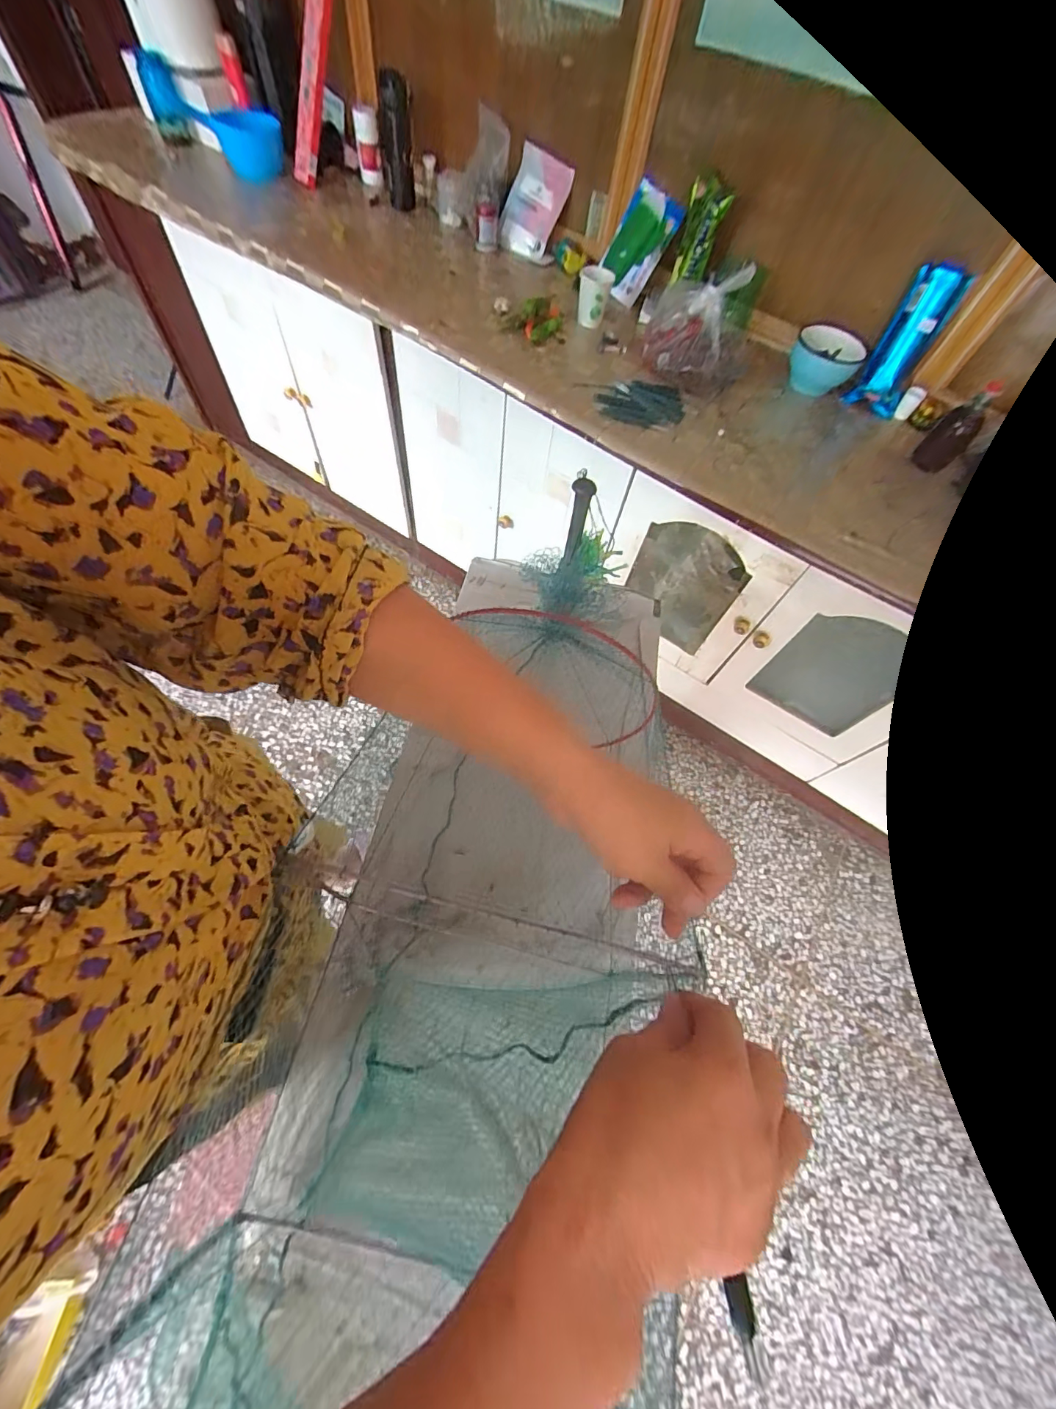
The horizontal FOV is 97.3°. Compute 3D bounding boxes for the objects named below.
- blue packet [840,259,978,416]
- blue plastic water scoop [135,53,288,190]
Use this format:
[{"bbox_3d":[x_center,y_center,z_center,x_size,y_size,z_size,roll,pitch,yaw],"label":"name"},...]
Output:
[{"bbox_3d":[0.749,-0.710,0.936,0.100,0.243,0.055,23,60,10],"label":"blue packet"},{"bbox_3d":[-0.713,-1.320,1.048,0.343,0.109,0.104,26,60,-6],"label":"blue plastic water scoop"}]

